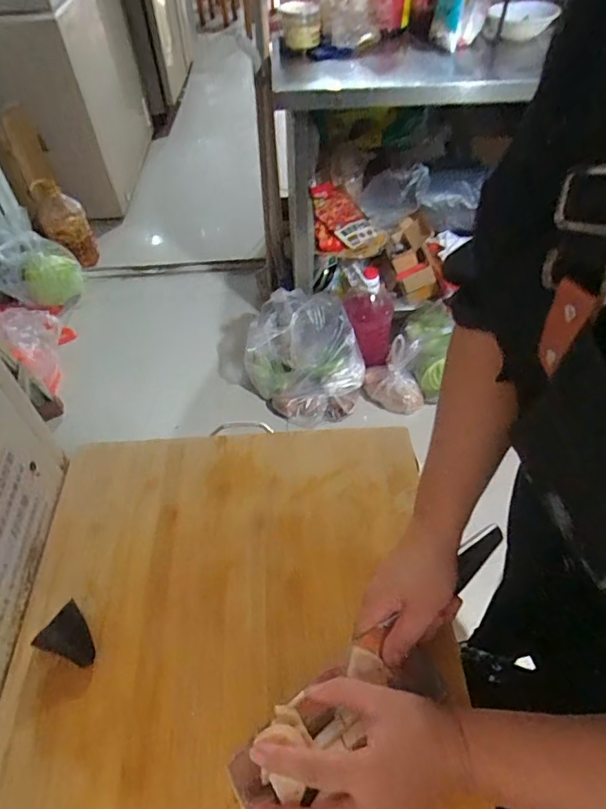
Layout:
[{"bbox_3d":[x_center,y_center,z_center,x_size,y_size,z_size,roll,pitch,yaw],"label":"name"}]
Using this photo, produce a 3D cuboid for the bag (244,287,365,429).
[{"bbox_3d":[0.006,-0.137,1.450,0.342,0.311,0.275,9,51,9],"label":"bag"}]

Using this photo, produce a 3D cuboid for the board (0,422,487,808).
[{"bbox_3d":[-0.058,0.247,0.403,0.377,0.020,0.541,-2,50,-1],"label":"board"}]

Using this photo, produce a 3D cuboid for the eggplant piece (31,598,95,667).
[{"bbox_3d":[-0.196,0.197,0.420,0.045,0.022,0.039,24,54,20],"label":"eggplant piece"}]

